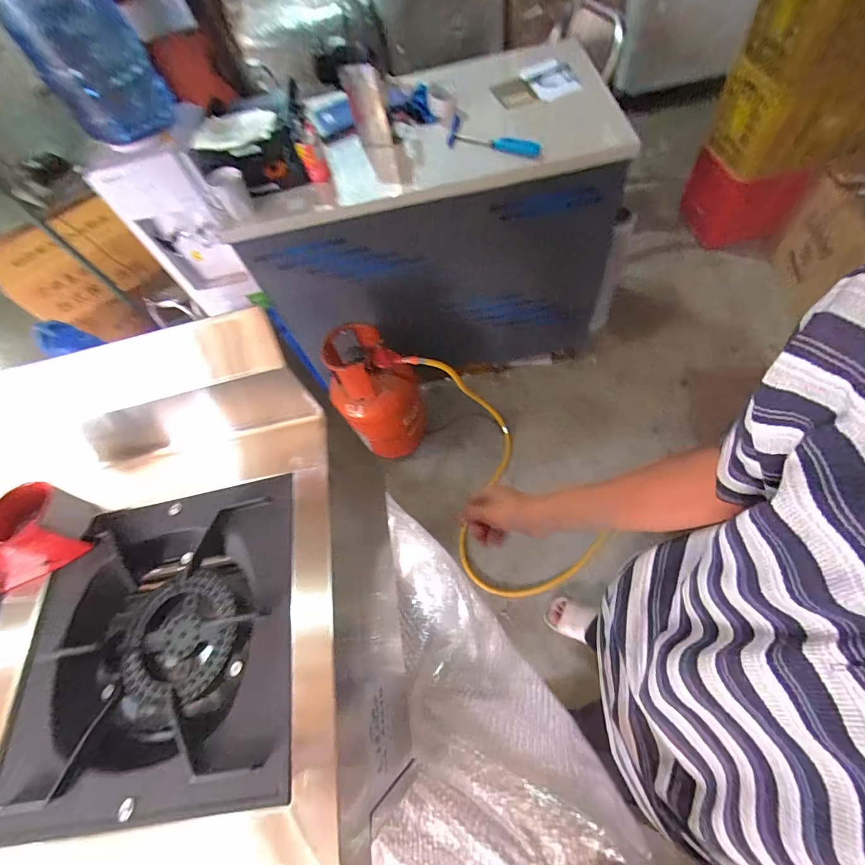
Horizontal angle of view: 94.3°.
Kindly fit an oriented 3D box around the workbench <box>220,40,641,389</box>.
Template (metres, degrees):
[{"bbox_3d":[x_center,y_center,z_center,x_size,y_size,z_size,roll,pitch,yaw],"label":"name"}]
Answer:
[{"bbox_3d":[0.002,-0.683,1.503,1.196,0.845,0.637,-13,60,4],"label":"workbench"}]

